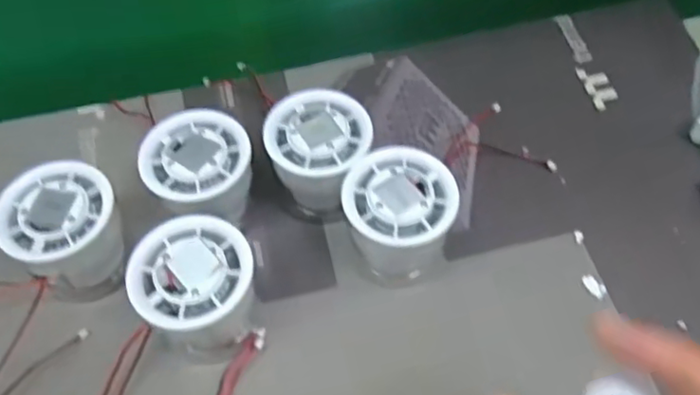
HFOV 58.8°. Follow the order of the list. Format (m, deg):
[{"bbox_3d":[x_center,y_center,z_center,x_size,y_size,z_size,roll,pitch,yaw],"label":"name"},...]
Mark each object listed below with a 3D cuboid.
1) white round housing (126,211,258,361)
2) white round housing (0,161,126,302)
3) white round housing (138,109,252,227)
[{"bbox_3d":[-0.074,0.051,0.315,0.055,0.065,0.061,-16,57,-9],"label":"white round housing"},{"bbox_3d":[-0.146,0.022,0.330,0.055,0.054,0.067,-29,60,-17],"label":"white round housing"},{"bbox_3d":[-0.082,-0.011,0.348,0.055,0.052,0.057,-1,56,1],"label":"white round housing"}]

